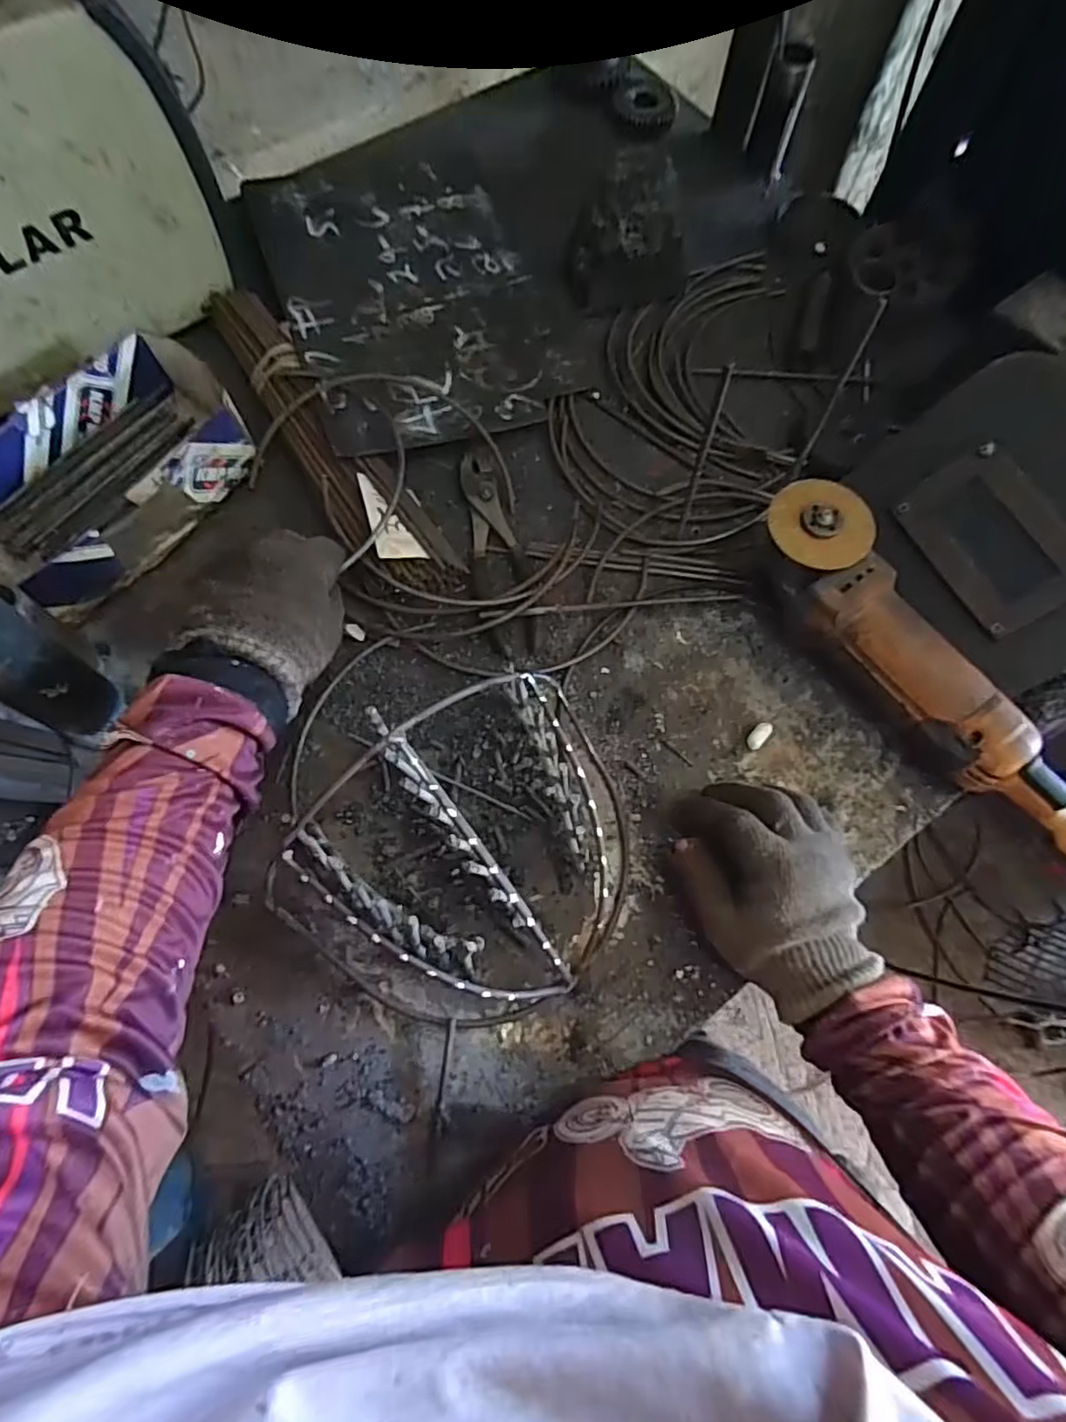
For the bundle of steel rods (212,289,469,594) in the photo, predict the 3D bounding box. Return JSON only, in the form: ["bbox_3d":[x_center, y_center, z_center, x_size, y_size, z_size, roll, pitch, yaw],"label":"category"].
[{"bbox_3d":[-0.189,-0.242,0.551,0.071,0.031,0.360,-35,76,-13],"label":"bundle of steel rods"}]

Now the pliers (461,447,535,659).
[{"bbox_3d":[-0.031,-0.138,0.545,0.050,0.014,0.193,-10,71,-6],"label":"pliers"}]

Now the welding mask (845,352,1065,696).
[{"bbox_3d":[0.367,-0.140,0.487,0.165,0.050,0.215,-36,75,32],"label":"welding mask"}]

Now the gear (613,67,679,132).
[{"bbox_3d":[0.131,-0.711,0.739,0.071,0.017,0.081,3,71,-1],"label":"gear"}]

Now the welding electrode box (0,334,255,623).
[{"bbox_3d":[-0.354,-0.200,0.529,0.153,0.058,0.240,33,73,9],"label":"welding electrode box"}]

